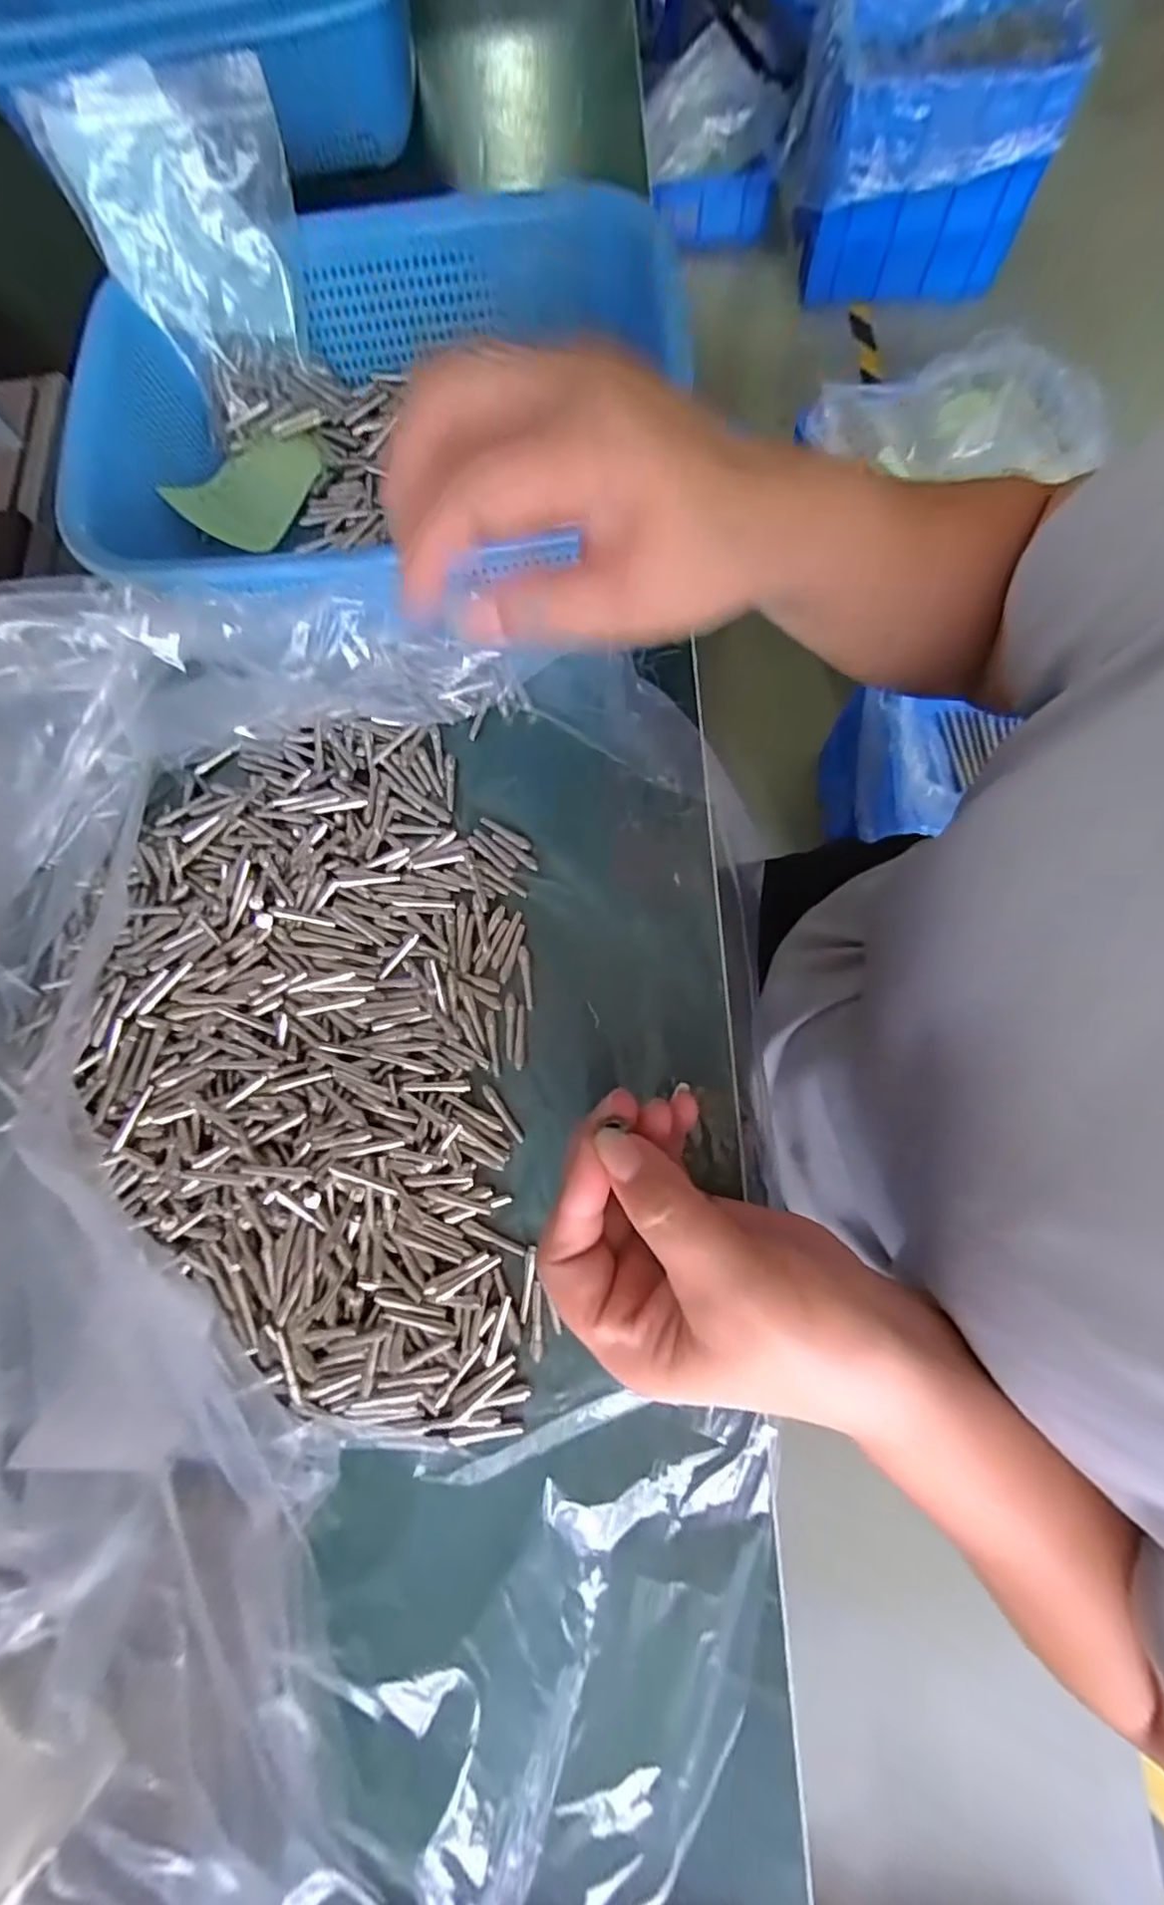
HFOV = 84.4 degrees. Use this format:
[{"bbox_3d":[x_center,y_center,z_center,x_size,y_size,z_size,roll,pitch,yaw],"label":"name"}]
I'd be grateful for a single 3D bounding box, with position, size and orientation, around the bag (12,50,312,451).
[{"bbox_3d":[-0.178,-0.340,0.311,0.096,0.112,0.019,-23,59,-2],"label":"bag"}]

